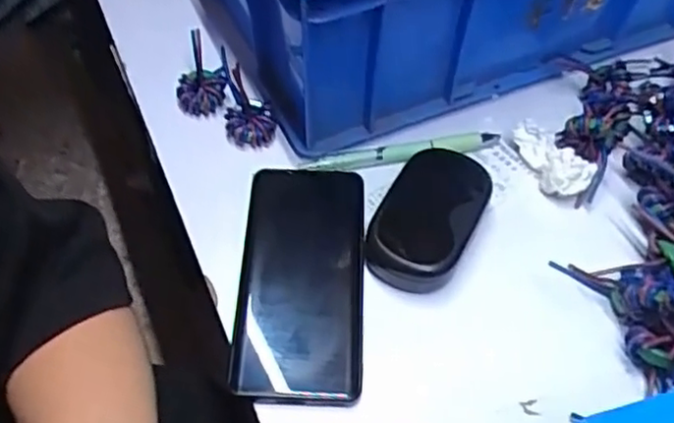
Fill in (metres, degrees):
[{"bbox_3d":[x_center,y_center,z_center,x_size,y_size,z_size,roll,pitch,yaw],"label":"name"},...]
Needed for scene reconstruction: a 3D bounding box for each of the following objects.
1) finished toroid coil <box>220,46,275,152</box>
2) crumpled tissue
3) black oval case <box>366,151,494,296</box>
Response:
[{"bbox_3d":[-0.075,-0.087,0.526,0.035,0.020,0.094,-16,56,-13],"label":"finished toroid coil"},{"bbox_3d":[0.149,-0.035,0.495,0.035,0.025,0.063,-36,62,-25],"label":"crumpled tissue"},{"bbox_3d":[0.063,0.002,0.458,0.063,0.033,0.104,24,56,15],"label":"black oval case"}]

